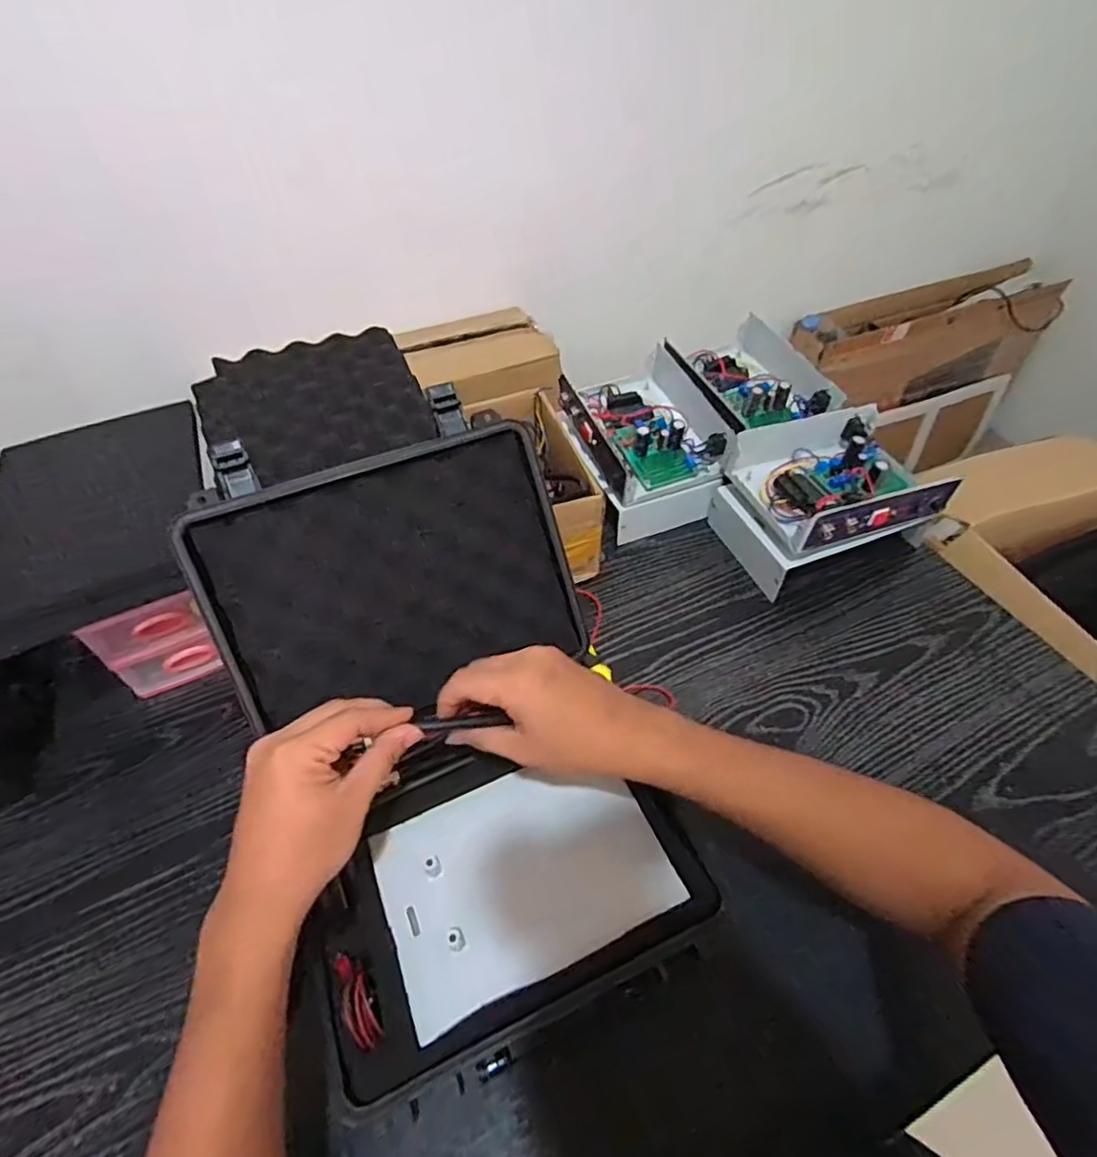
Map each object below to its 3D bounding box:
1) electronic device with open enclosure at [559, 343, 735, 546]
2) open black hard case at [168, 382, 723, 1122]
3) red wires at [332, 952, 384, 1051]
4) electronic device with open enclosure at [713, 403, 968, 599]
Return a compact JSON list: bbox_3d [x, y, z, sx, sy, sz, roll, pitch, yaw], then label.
[{"bbox_3d":[0.120,-0.175,0.794,0.164,0.118,0.213,-18,53,-13],"label":"electronic device with open enclosure"},{"bbox_3d":[-0.077,0.096,0.456,0.272,0.217,0.395,-20,53,-14],"label":"open black hard case"},{"bbox_3d":[-0.122,0.271,0.394,0.020,0.013,0.056,-20,53,-14],"label":"red wires"},{"bbox_3d":[0.321,-0.091,0.723,0.203,0.117,0.161,-18,53,-13],"label":"electronic device with open enclosure"}]

